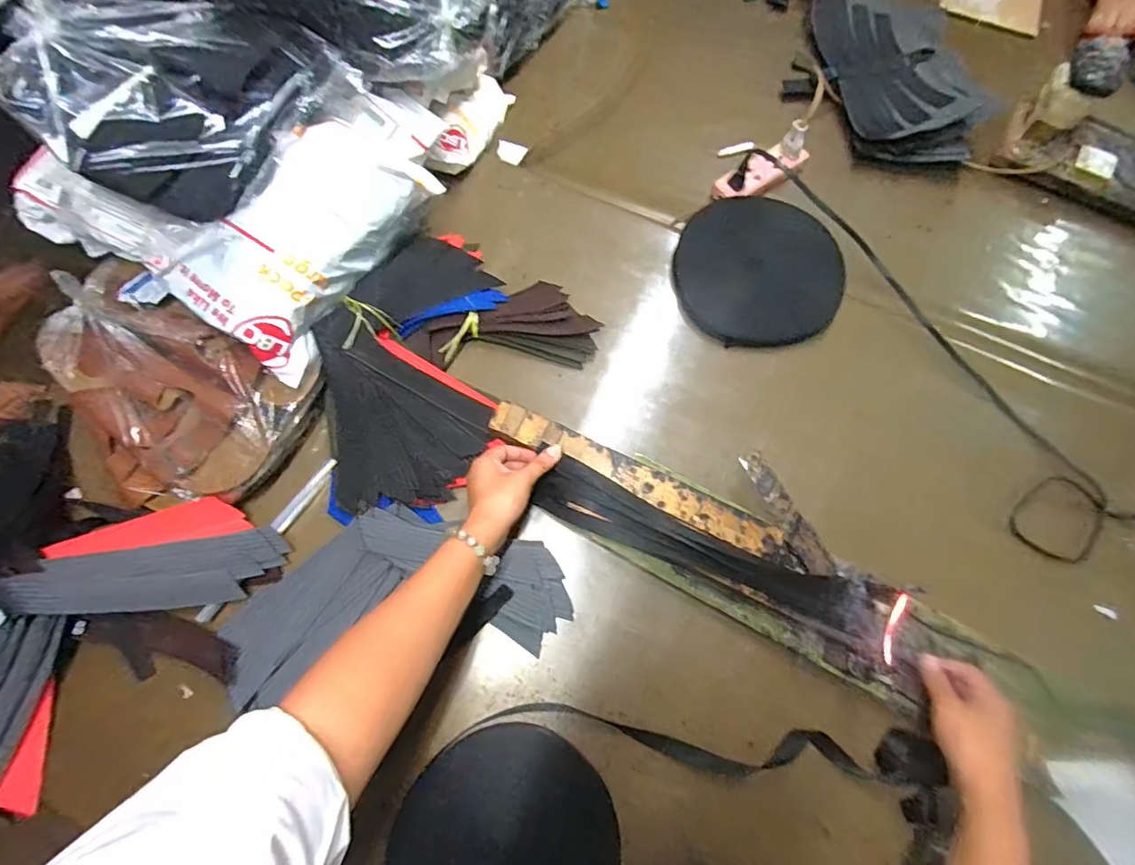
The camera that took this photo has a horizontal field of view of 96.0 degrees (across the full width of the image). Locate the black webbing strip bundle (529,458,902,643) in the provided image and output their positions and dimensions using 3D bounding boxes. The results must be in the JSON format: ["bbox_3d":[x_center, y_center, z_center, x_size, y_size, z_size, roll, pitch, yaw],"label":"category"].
[{"bbox_3d":[0.137,0.115,0.513,0.347,0.024,0.056,21,73,9],"label":"black webbing strip bundle"}]

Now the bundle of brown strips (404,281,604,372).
[{"bbox_3d":[-0.071,-0.128,0.604,0.211,0.015,0.101,-2,84,-10],"label":"bundle of brown strips"}]

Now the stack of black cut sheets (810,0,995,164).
[{"bbox_3d":[0.486,-0.542,0.763,0.207,0.052,0.344,-4,72,-2],"label":"stack of black cut sheets"}]

